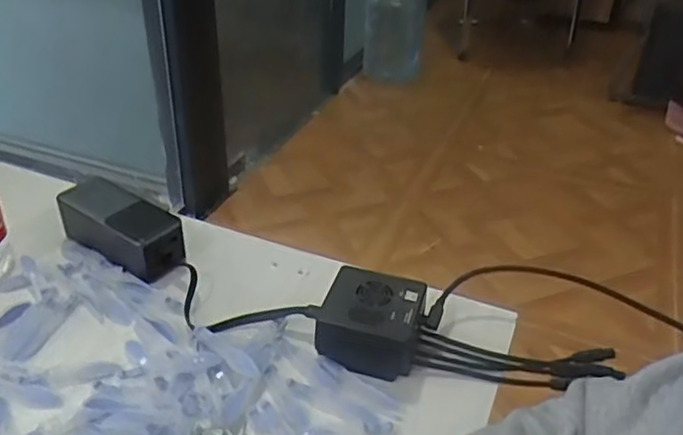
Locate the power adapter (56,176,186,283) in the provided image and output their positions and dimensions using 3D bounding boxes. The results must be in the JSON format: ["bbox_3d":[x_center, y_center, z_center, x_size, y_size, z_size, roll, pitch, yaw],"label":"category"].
[{"bbox_3d":[-0.215,0.009,0.631,0.131,0.051,0.054,24,40,28],"label":"power adapter"}]

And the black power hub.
[{"bbox_3d":[0.025,0.086,0.542,0.079,0.049,0.074,11,36,13],"label":"black power hub"}]

